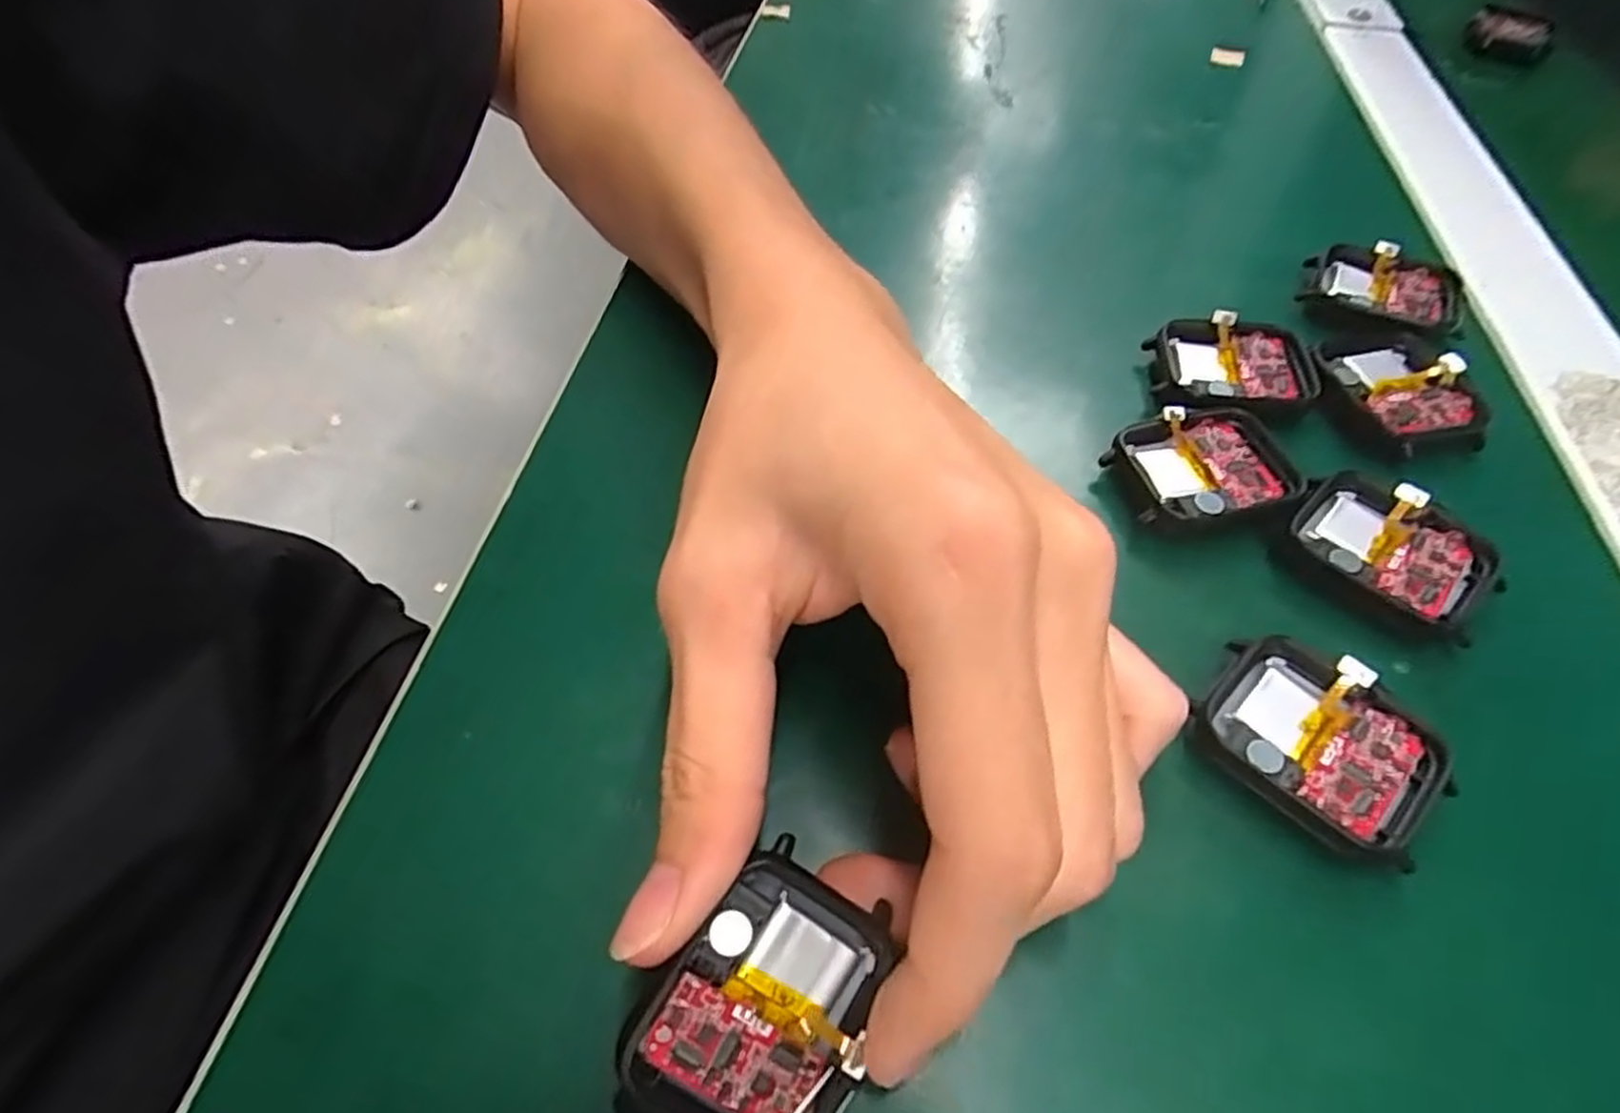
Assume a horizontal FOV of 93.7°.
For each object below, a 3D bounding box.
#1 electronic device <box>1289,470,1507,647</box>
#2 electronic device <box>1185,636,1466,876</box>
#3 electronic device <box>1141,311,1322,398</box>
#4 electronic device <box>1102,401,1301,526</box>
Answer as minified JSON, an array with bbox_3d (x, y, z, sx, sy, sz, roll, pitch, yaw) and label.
[{"bbox_3d":[0.147,-0.002,0.191,0.033,0.009,0.043,-37,62,-24],"label":"electronic device"},{"bbox_3d":[0.109,0.040,0.163,0.045,0.008,0.038,36,61,23],"label":"electronic device"},{"bbox_3d":[0.130,-0.060,0.234,0.047,0.008,0.031,6,54,4],"label":"electronic device"},{"bbox_3d":[0.107,-0.026,0.208,0.046,0.005,0.034,-12,55,-9],"label":"electronic device"}]

